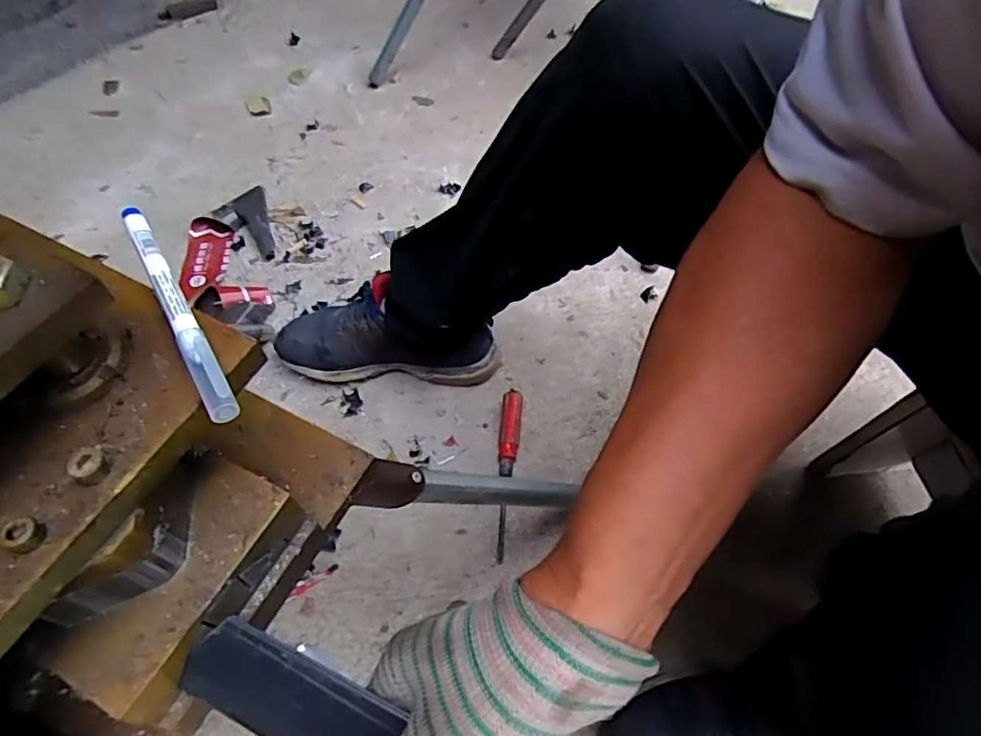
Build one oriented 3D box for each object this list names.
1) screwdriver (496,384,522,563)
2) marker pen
[{"bbox_3d":[0.018,0.118,0.684,0.024,0.024,0.193,5,62,4],"label":"screwdriver"},{"bbox_3d":[-0.144,-0.031,0.264,0.012,0.008,0.139,-30,61,-17],"label":"marker pen"}]

